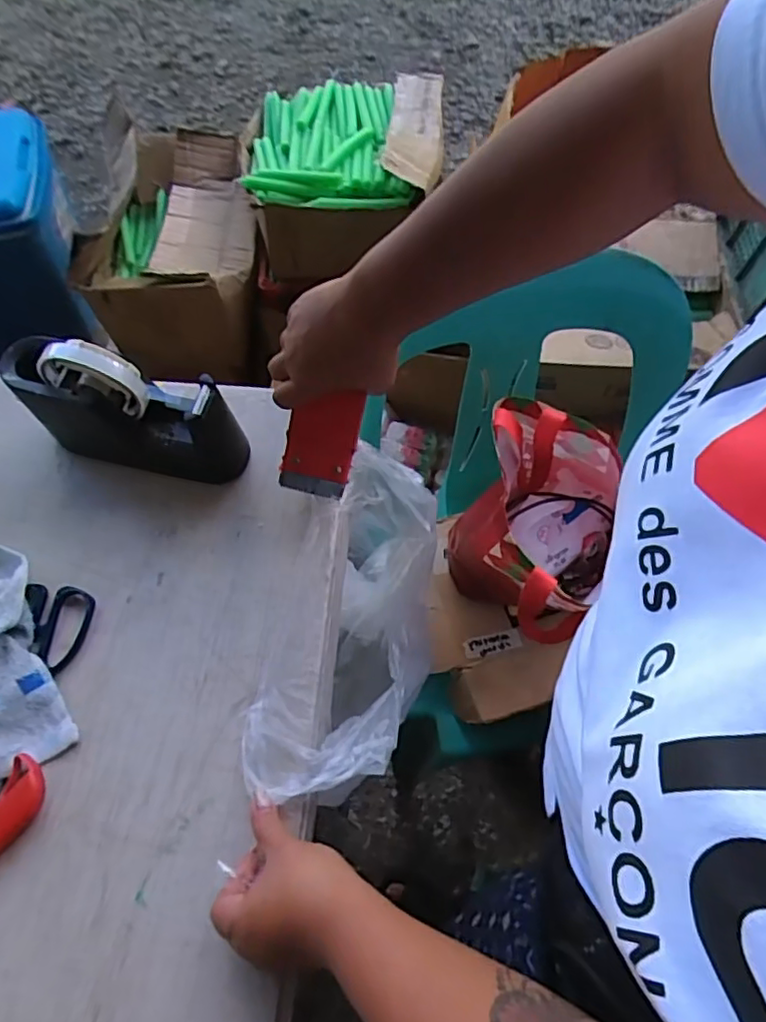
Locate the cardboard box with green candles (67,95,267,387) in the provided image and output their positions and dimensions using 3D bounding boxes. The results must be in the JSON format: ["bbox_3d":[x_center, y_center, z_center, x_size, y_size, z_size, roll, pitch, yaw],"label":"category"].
[{"bbox_3d":[-0.404,-0.521,1.162,0.317,0.248,0.428,-2,67,-1],"label":"cardboard box with green candles"}]

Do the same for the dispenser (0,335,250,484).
[{"bbox_3d":[-0.211,-0.088,0.511,0.185,0.134,0.065,11,67,6],"label":"dispenser"}]

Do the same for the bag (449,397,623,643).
[{"bbox_3d":[0.175,0.019,0.683,0.200,0.218,0.186,40,73,15],"label":"bag"}]

